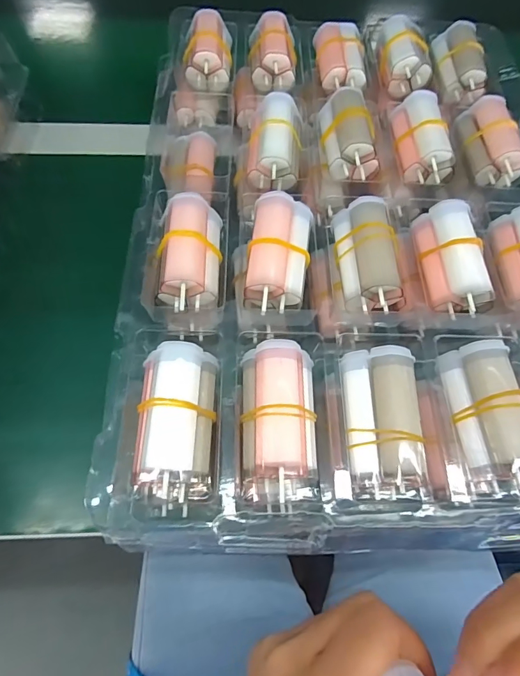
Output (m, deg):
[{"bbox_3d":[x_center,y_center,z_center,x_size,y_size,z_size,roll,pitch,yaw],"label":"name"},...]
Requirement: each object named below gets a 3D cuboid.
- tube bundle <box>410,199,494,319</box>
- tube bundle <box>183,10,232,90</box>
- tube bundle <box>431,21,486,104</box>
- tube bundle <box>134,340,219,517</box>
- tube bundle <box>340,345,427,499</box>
[{"bbox_3d":[0.113,-0.048,0.245,0.030,0.024,0.067,-2,63,-4],"label":"tube bundle"},{"bbox_3d":[-0.041,-0.232,0.332,0.035,0.025,0.065,1,63,-2],"label":"tube bundle"},{"bbox_3d":[0.162,-0.228,0.339,0.032,0.024,0.069,0,63,-3],"label":"tube bundle"},{"bbox_3d":[-0.038,0.039,0.194,0.031,0.024,0.073,2,63,-2],"label":"tube bundle"},{"bbox_3d":[0.057,0.041,0.204,0.030,0.038,0.067,1,63,-2],"label":"tube bundle"}]

